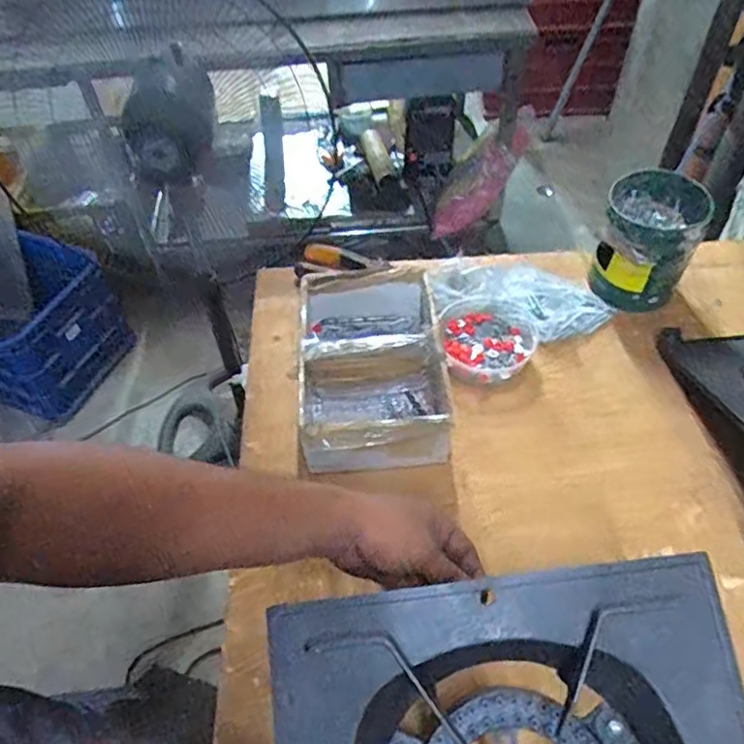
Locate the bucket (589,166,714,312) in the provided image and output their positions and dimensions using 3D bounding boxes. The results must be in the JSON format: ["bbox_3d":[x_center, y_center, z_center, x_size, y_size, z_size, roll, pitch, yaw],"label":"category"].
[{"bbox_3d":[0.330,-0.157,0.751,0.103,0.117,0.114,17,54,16],"label":"bucket"}]

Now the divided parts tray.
[{"bbox_3d":[-0.002,-0.009,0.672,0.144,0.089,0.228,-5,51,-2],"label":"divided parts tray"}]

